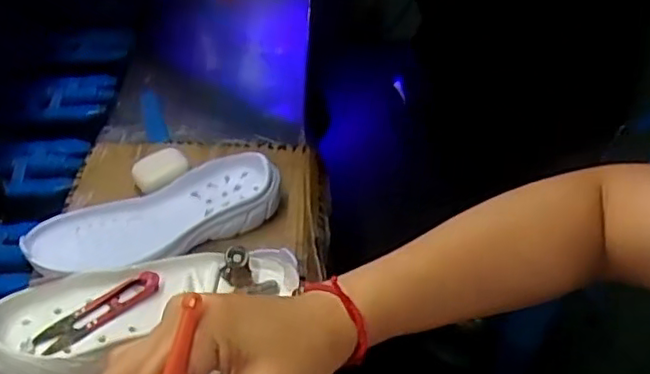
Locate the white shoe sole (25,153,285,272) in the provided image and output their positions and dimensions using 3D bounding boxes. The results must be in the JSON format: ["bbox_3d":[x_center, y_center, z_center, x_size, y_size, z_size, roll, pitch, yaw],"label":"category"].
[{"bbox_3d":[-0.158,0.027,0.607,0.234,0.032,0.082,-21,47,-21],"label":"white shoe sole"}]

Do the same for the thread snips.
[{"bbox_3d":[-0.168,0.091,0.471,0.027,0.013,0.095,30,51,28],"label":"thread snips"}]

